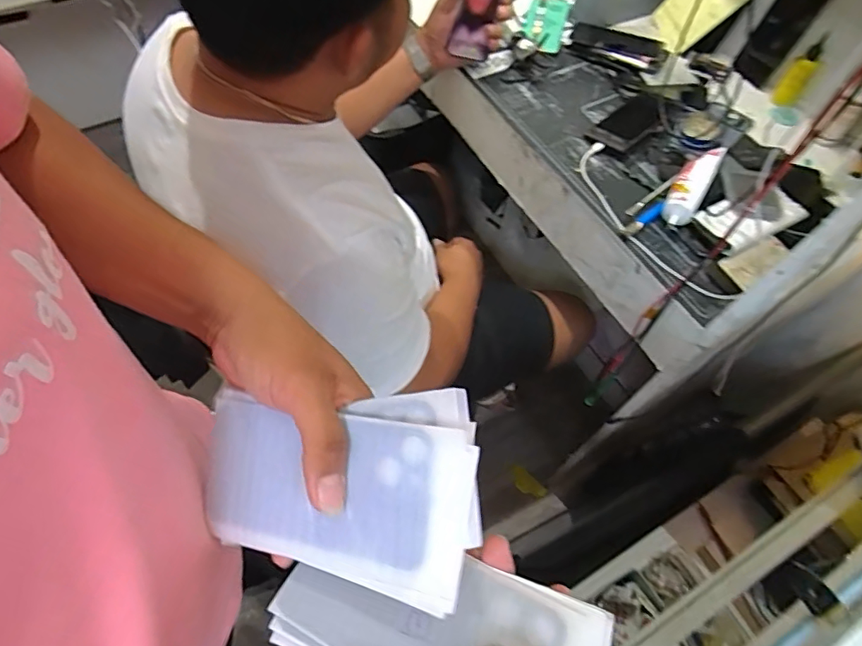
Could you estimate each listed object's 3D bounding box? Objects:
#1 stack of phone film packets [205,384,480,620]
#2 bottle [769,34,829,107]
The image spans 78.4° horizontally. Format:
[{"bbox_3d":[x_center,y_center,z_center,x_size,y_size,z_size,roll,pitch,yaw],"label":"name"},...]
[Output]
[{"bbox_3d":[-0.054,0.090,0.288,0.164,0.014,0.100,-3,82,24],"label":"stack of phone film packets"},{"bbox_3d":[0.598,-0.407,0.852,0.035,0.108,0.034,28,63,12],"label":"bottle"}]

